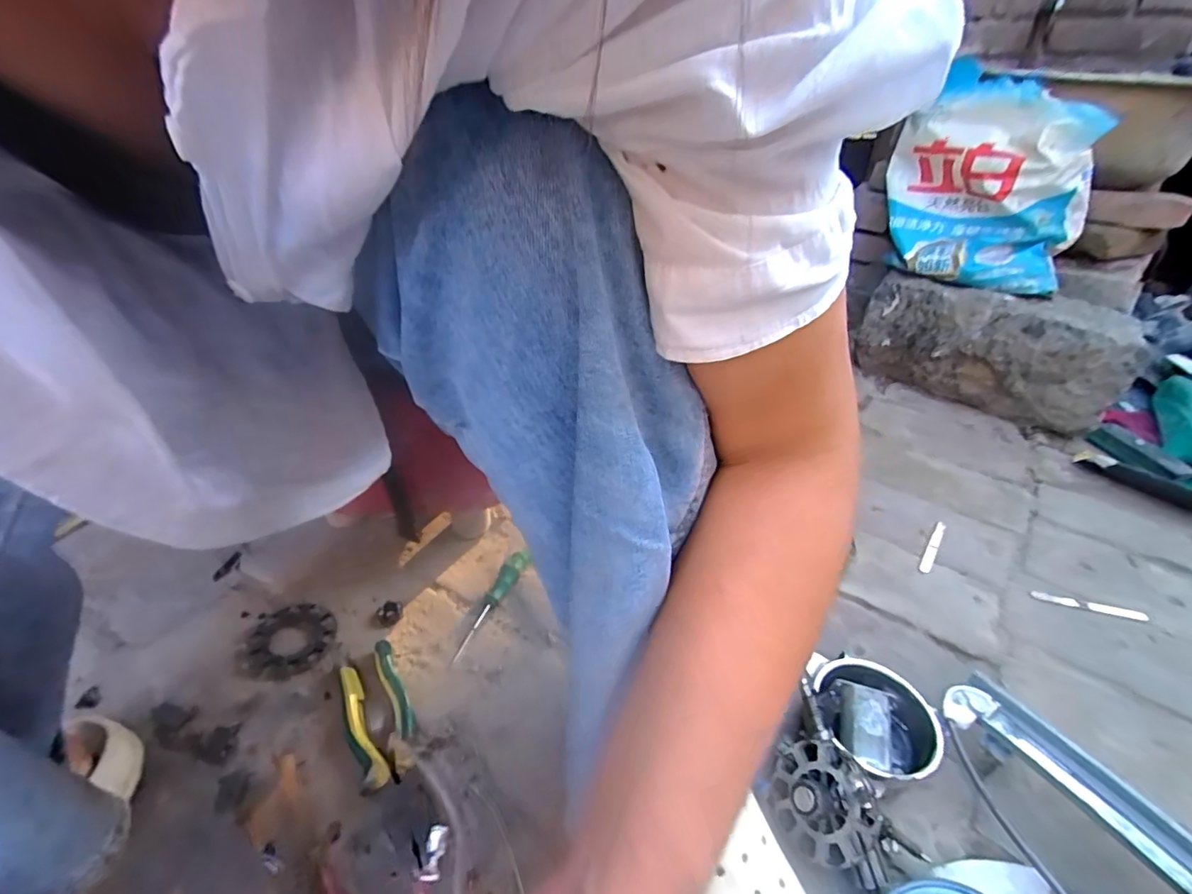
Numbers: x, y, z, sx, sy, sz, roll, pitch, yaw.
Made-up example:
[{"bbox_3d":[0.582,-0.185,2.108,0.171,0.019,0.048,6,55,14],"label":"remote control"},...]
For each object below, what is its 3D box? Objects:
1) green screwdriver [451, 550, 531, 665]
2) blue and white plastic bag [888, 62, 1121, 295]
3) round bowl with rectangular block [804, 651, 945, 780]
[{"bbox_3d":[-0.109,0.160,0.579,0.017,0.021,0.146,17,38,19],"label":"green screwdriver"},{"bbox_3d":[0.649,-0.457,0.921,0.287,0.356,0.083,20,10,38],"label":"blue and white plastic bag"},{"bbox_3d":[0.234,0.234,0.463,0.092,0.046,0.099,0,36,-3],"label":"round bowl with rectangular block"}]

